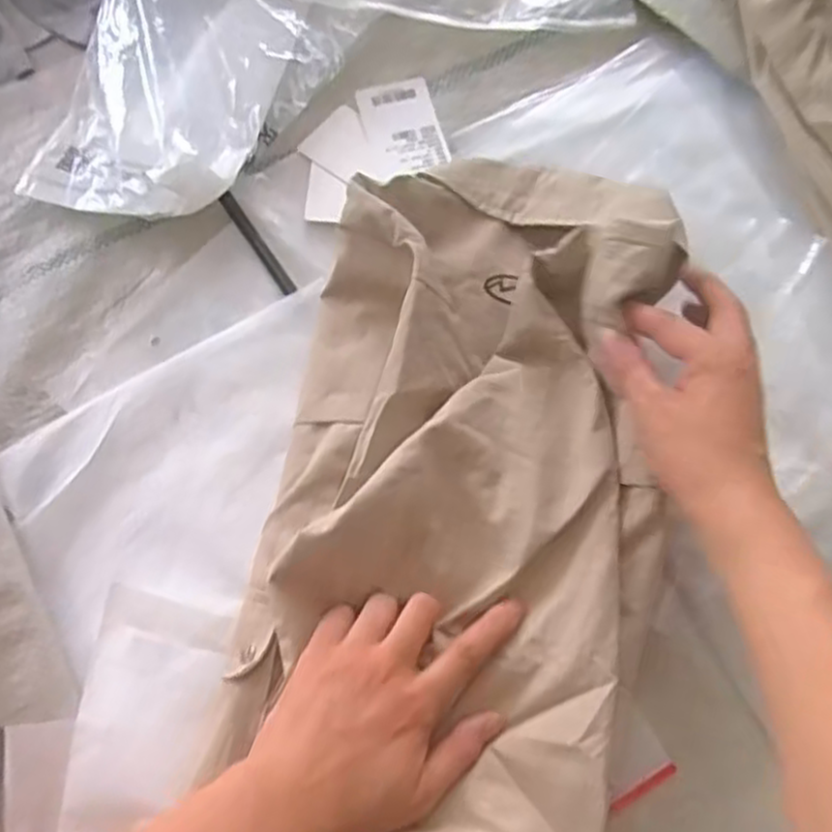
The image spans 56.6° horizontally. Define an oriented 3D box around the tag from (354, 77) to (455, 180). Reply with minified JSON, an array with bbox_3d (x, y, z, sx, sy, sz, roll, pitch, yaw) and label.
[{"bbox_3d":[-0.015,-0.245,0.657,0.069,0.004,0.096,-14,70,-5],"label":"tag"}]

